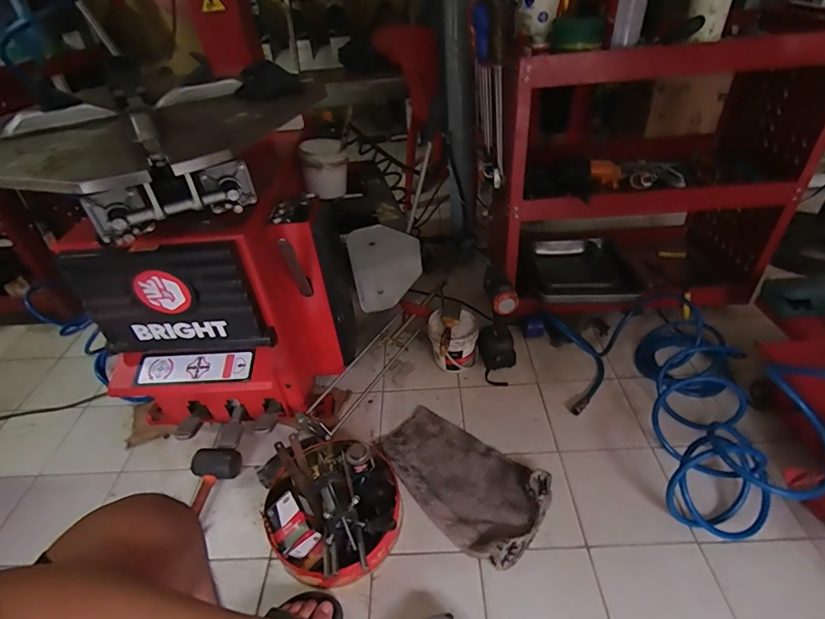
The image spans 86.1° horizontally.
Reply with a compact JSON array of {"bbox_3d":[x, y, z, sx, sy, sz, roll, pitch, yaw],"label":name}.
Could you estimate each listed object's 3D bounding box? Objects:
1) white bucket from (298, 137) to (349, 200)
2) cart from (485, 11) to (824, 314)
[{"bbox_3d":[-0.222,-0.360,1.132,0.116,0.119,0.112,-13,39,-8],"label":"white bucket"},{"bbox_3d":[0.523,-0.342,1.143,0.757,0.621,0.486,-10,39,-4],"label":"cart"}]

